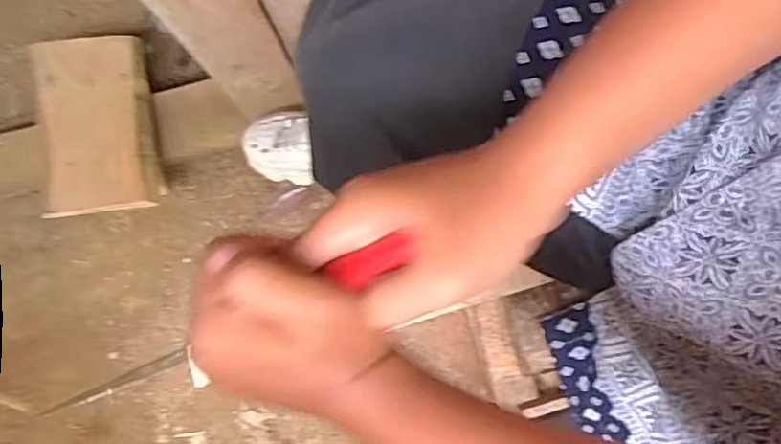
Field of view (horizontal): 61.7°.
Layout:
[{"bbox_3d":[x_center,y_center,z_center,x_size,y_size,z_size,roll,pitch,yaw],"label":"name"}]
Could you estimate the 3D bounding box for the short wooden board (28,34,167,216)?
[{"bbox_3d":[-0.499,-0.172,1.111,0.180,0.029,0.324,-9,70,-17],"label":"short wooden board"}]

